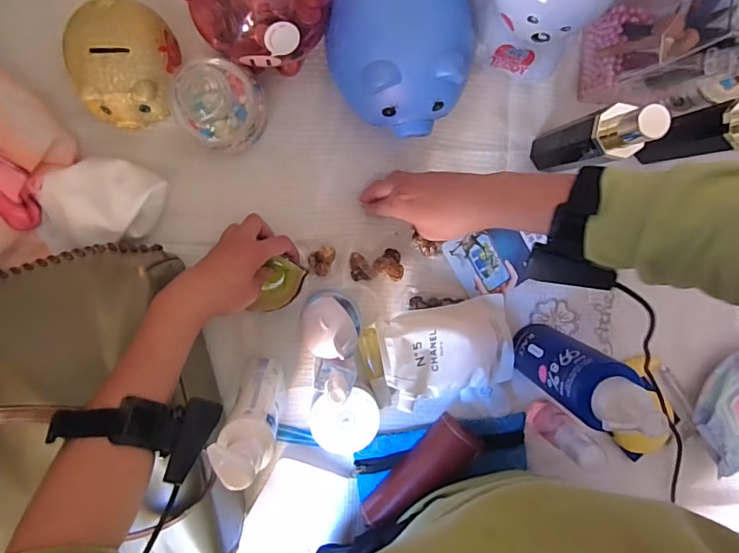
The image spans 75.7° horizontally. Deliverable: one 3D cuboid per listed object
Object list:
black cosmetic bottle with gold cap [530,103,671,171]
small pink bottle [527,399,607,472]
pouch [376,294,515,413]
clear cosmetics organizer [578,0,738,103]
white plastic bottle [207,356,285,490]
[{"bbox_3d":[0.221,-0.136,0.470,0.054,0.181,0.047,-14,98,-5],"label":"black cosmetic bottle with gold cap"},{"bbox_3d":[0.216,0.174,0.530,0.034,0.109,0.036,-1,97,-6],"label":"small pink bottle"},{"bbox_3d":[0.089,0.084,0.536,0.155,0.042,0.104,-8,98,-5],"label":"pouch"},{"bbox_3d":[0.297,-0.234,0.450,0.096,0.187,0.101,-6,97,-6],"label":"clear cosmetics organizer"},{"bbox_3d":[-0.106,0.125,0.444,0.052,0.205,0.051,15,95,-8],"label":"white plastic bottle"}]

